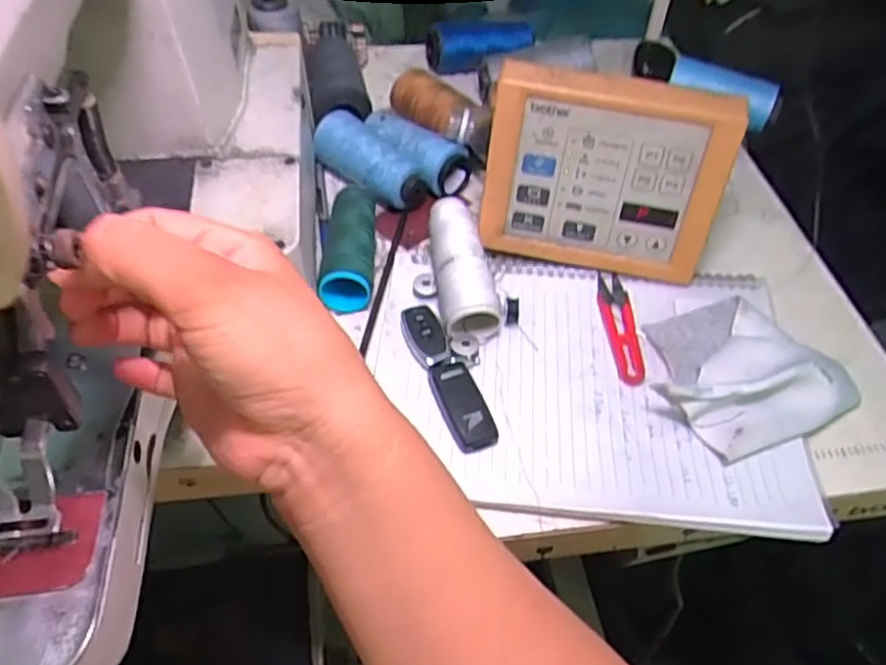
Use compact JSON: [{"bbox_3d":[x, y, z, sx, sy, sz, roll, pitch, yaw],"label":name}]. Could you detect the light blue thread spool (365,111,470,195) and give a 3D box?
[{"bbox_3d":[-0.030,-0.165,0.629,0.106,0.040,0.052,36,57,22],"label":"light blue thread spool"}]

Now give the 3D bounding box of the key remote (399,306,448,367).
[{"bbox_3d":[-0.014,0.004,0.509,0.026,0.018,0.053,-16,54,-17],"label":"key remote"}]

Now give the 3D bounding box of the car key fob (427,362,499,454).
[{"bbox_3d":[0.012,0.049,0.472,0.029,0.013,0.066,-17,55,-18],"label":"car key fob"}]

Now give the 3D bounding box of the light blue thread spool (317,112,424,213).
[{"bbox_3d":[-0.064,-0.149,0.615,0.054,0.046,0.108,-33,61,-27],"label":"light blue thread spool"}]

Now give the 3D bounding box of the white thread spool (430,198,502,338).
[{"bbox_3d":[0.013,-0.051,0.532,0.039,0.041,0.113,-5,52,-9],"label":"white thread spool"}]

